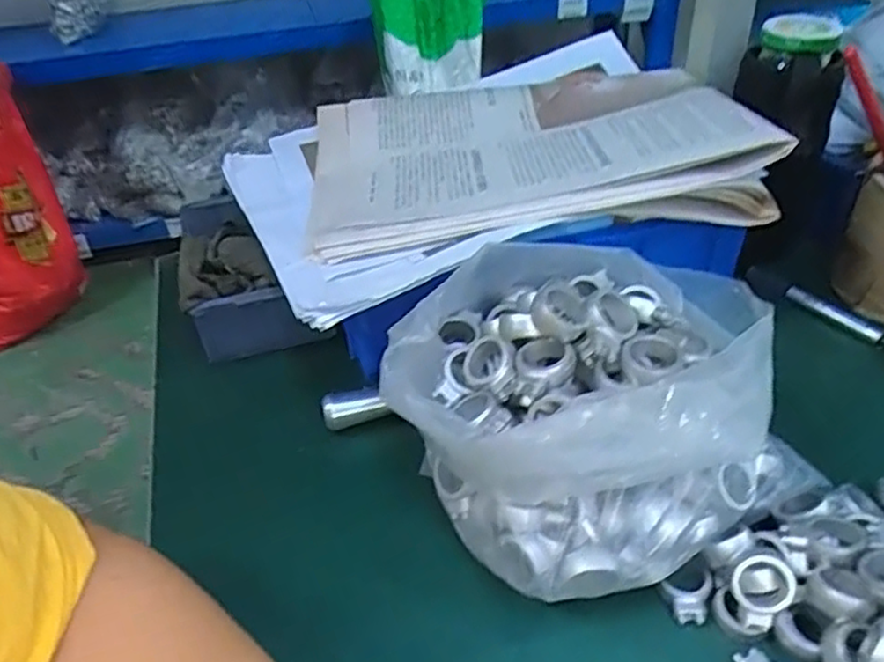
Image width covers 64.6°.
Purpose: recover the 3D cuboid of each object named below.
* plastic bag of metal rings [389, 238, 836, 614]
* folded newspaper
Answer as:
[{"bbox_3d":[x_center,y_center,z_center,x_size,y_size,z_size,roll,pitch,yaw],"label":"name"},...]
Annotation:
[{"bbox_3d":[0.071,0.039,0.348,0.176,0.121,0.149,-20,41,-18],"label":"plastic bag of metal rings"},{"bbox_3d":[0.048,-0.126,0.463,0.276,0.039,0.197,-8,39,-4],"label":"folded newspaper"}]

